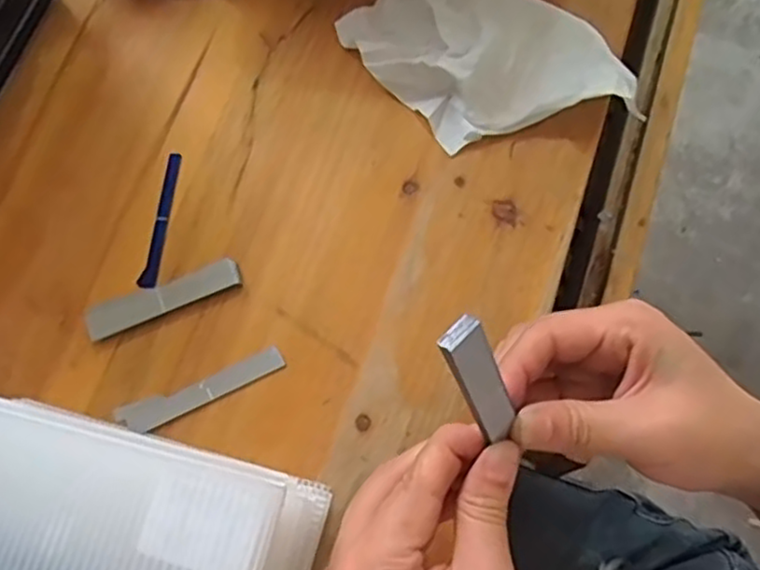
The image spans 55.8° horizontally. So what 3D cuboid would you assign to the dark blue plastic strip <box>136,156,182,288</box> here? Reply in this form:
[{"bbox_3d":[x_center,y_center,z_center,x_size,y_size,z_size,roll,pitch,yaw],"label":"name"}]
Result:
[{"bbox_3d":[-0.120,-0.037,0.397,0.009,0.004,0.081,6,73,3],"label":"dark blue plastic strip"}]

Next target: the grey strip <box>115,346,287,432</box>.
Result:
[{"bbox_3d":[-0.089,0.052,0.357,0.084,0.004,0.016,-21,73,-5],"label":"grey strip"}]

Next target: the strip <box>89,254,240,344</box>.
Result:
[{"bbox_3d":[-0.112,0.006,0.372,0.080,0.005,0.019,-21,73,-5],"label":"strip"}]

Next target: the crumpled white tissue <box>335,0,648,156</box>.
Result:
[{"bbox_3d":[0.058,-0.128,0.400,0.099,0.026,0.144,-41,76,-11],"label":"crumpled white tissue"}]

